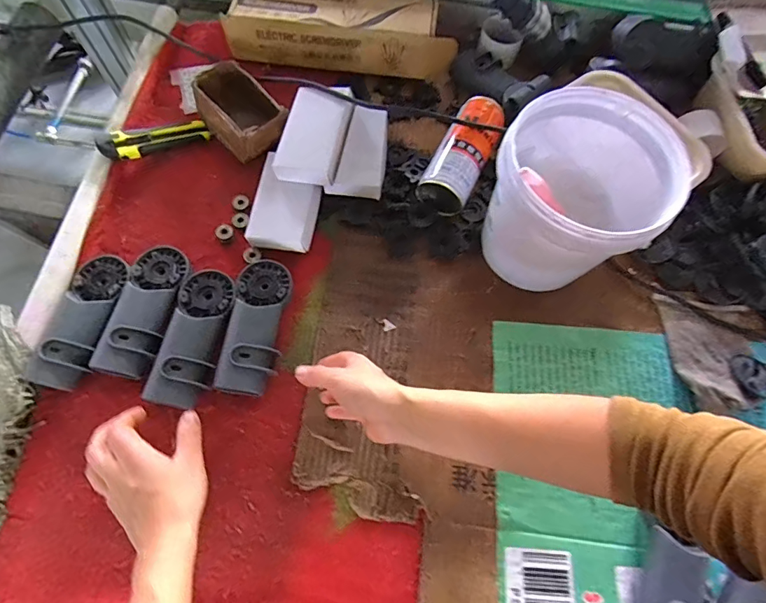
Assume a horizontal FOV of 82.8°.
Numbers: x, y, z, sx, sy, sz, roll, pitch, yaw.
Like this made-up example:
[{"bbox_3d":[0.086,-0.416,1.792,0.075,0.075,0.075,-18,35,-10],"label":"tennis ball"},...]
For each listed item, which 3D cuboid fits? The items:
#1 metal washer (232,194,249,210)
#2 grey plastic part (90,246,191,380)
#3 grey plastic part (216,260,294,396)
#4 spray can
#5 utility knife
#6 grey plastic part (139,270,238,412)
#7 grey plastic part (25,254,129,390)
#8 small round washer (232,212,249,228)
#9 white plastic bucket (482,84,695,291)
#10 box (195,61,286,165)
[{"bbox_3d":[-0.192,-0.135,0.588,0.022,0.004,0.023,1,71,-2],"label":"metal washer"},{"bbox_3d":[-0.275,0.008,0.511,0.066,0.046,0.162,5,70,-1],"label":"grey plastic part"},{"bbox_3d":[-0.146,0.027,0.506,0.061,0.043,0.160,4,70,-2],"label":"grey plastic part"},{"bbox_3d":[0.110,-0.199,0.589,0.068,0.062,0.166,28,71,7],"label":"spray can"},{"bbox_3d":[-0.310,-0.222,0.595,0.138,0.025,0.036,-21,72,-22],"label":"utility knife"},{"bbox_3d":[-0.213,0.037,0.493,0.067,0.029,0.158,6,70,-1],"label":"grey plastic part"},{"bbox_3d":[-0.345,0.020,0.505,0.070,0.042,0.159,7,70,0],"label":"grey plastic part"},{"bbox_3d":[-0.189,-0.109,0.577,0.022,0.004,0.023,1,71,-1],"label":"small round washer"},{"bbox_3d":[0.208,-0.110,0.504,0.171,0.183,0.167,1,70,-3],"label":"white plastic bucket"},{"bbox_3d":[-0.198,-0.263,0.608,0.084,0.052,0.146,-40,77,-16],"label":"box"}]

